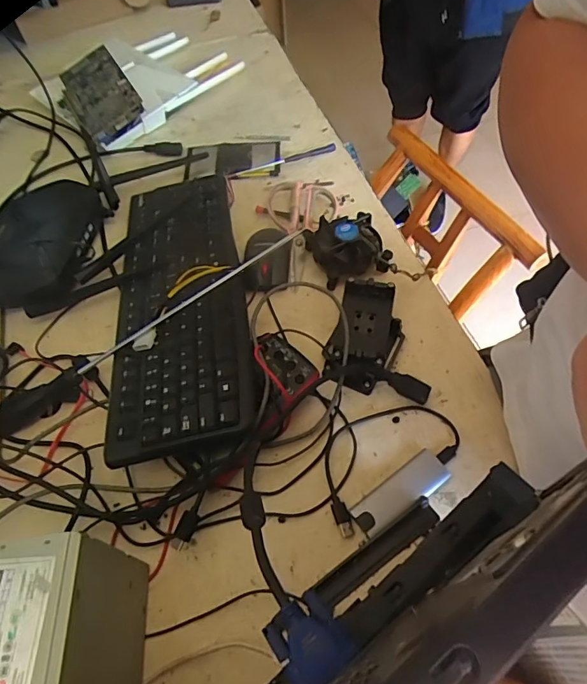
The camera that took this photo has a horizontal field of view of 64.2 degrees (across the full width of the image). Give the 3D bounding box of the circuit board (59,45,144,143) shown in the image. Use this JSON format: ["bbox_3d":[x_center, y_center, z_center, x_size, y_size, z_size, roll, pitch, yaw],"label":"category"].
[{"bbox_3d":[-0.288,-0.367,0.691,0.092,0.019,0.119,-36,86,13],"label":"circuit board"}]

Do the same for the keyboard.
[{"bbox_3d":[-0.141,-0.064,0.547,0.154,0.034,0.399,-13,54,-2],"label":"keyboard"}]

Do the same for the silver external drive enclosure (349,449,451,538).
[{"bbox_3d":[0.106,0.148,0.464,0.105,0.011,0.036,-31,61,-17],"label":"silver external drive enclosure"}]

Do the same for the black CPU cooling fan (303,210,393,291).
[{"bbox_3d":[0.071,-0.122,0.613,0.091,0.052,0.092,-17,57,-9],"label":"black CPU cooling fan"}]

